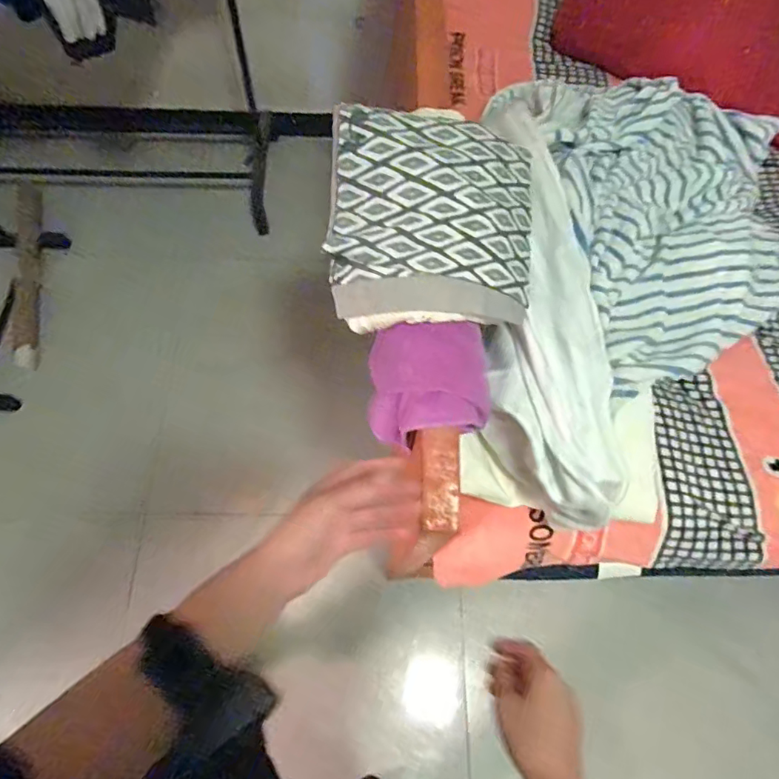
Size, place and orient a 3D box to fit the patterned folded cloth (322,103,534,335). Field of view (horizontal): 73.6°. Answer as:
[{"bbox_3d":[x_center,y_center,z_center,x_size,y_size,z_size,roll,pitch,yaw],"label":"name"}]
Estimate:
[{"bbox_3d":[0.053,-0.193,0.559,0.229,0.071,0.236,6,79,-9],"label":"patterned folded cloth"}]

